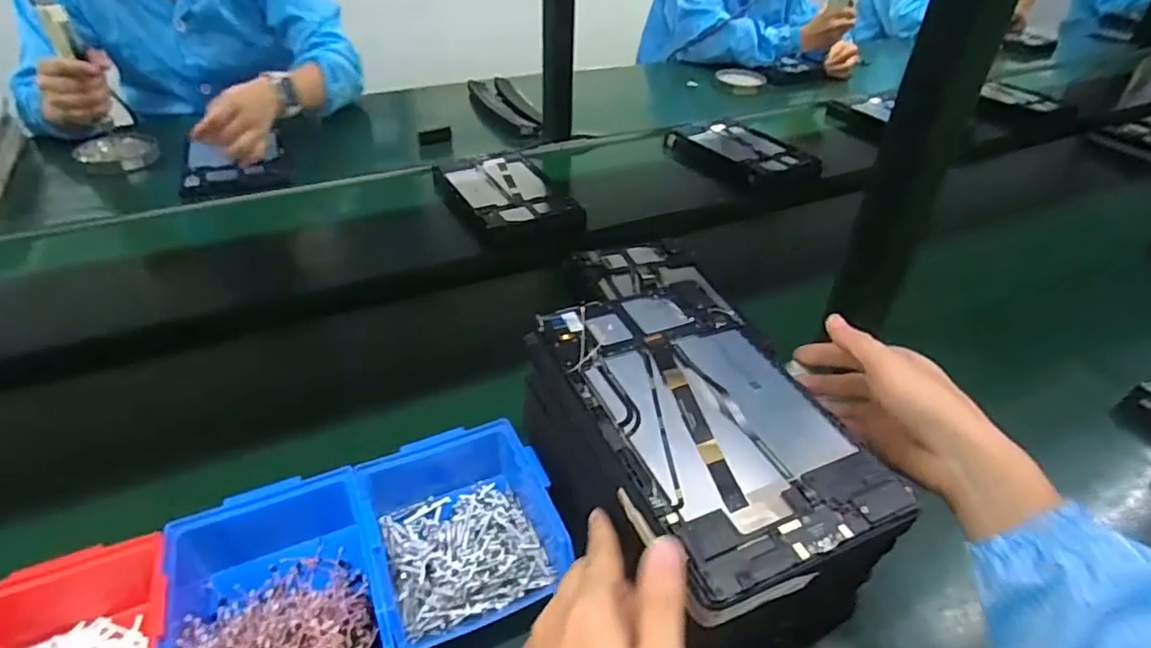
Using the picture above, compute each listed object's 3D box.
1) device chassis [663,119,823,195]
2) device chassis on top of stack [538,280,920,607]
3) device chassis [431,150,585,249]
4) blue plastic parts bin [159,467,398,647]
[{"bbox_3d":[0.300,-0.309,1.105,0.184,0.046,0.225,-18,42,-25],"label":"device chassis"},{"bbox_3d":[0.086,0.051,0.404,0.148,0.011,0.238,-14,40,-20],"label":"device chassis on top of stack"},{"bbox_3d":[-0.102,-0.197,0.929,0.167,0.033,0.249,-16,41,-22],"label":"device chassis"},{"bbox_3d":[-0.192,0.177,0.395,0.125,0.057,0.155,-17,42,-23],"label":"blue plastic parts bin"}]

